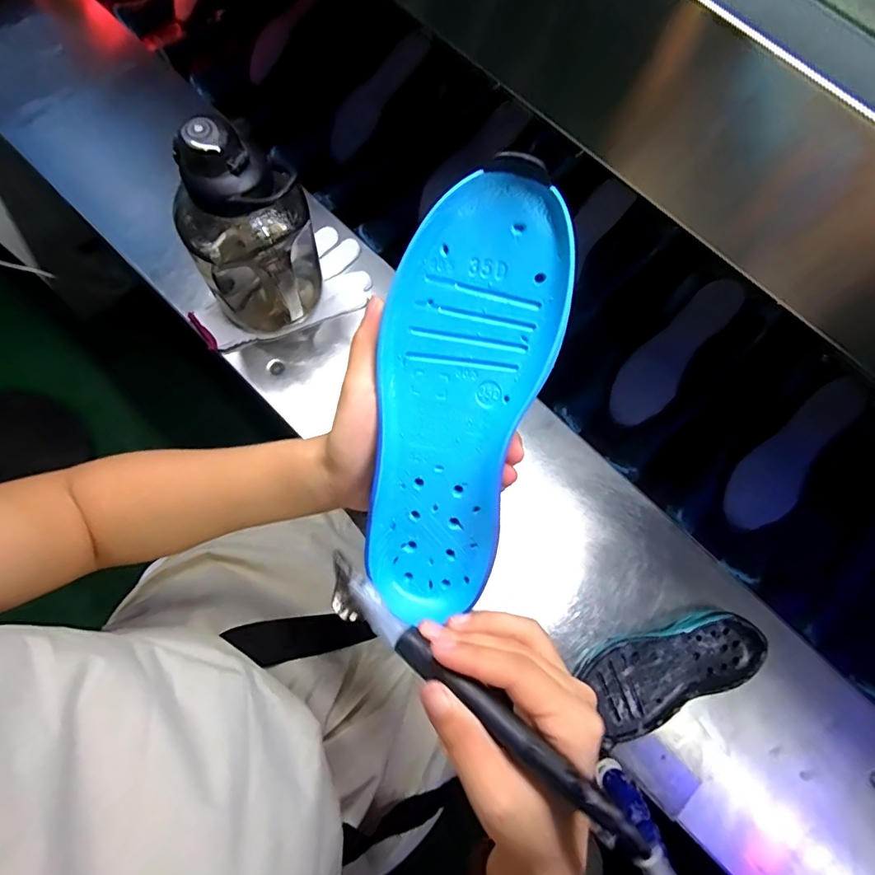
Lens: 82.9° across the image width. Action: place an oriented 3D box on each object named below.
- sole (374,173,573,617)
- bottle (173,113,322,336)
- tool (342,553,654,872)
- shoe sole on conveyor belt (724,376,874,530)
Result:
[{"bbox_3d":[0.006,-0.008,0.267,0.083,0.023,0.236,12,107,1],"label":"sole"},{"bbox_3d":[-0.193,-0.200,0.509,0.120,0.212,0.109,-35,79,-11],"label":"bottle"},{"bbox_3d":[0.013,0.115,0.221,0.175,0.014,0.021,33,75,23],"label":"tool"},{"bbox_3d":[0.440,0.021,0.614,0.068,0.019,0.215,39,96,8],"label":"shoe sole on conveyor belt"}]

